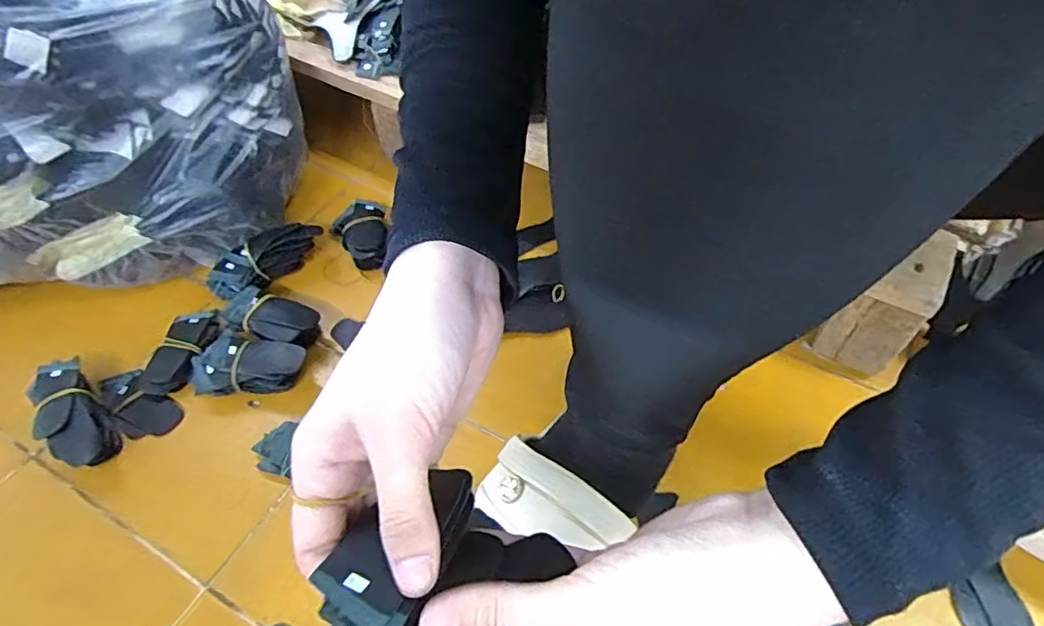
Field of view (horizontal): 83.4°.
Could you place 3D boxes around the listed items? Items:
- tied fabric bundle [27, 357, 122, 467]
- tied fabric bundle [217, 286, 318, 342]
[{"bbox_3d":[-0.369,0.083,0.479,0.046,0.038,0.109,-38,60,-26],"label":"tied fabric bundle"},{"bbox_3d":[-0.232,0.008,0.545,0.096,0.038,0.045,20,54,16],"label":"tied fabric bundle"}]

